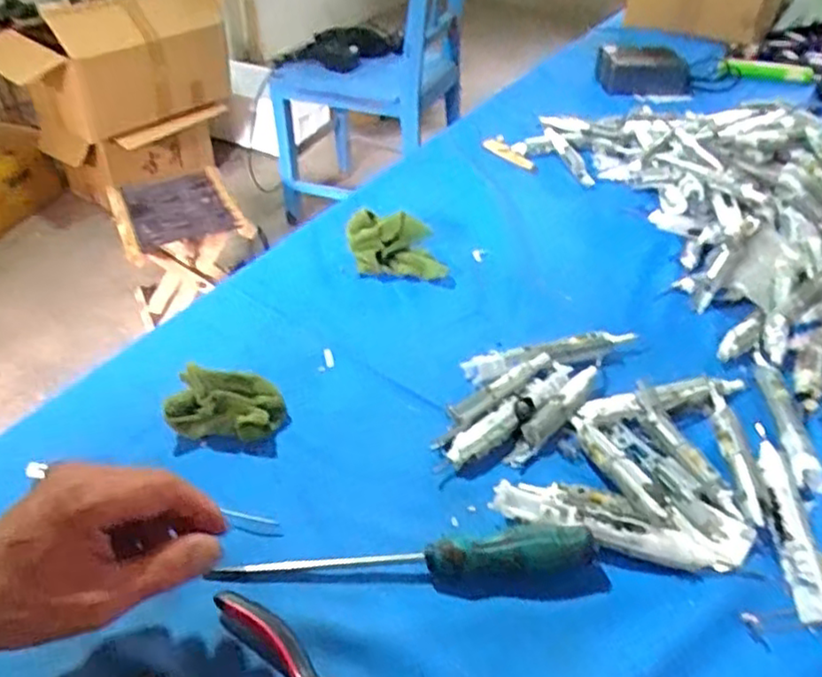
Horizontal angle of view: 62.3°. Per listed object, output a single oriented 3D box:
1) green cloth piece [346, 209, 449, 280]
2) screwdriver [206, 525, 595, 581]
[{"bbox_3d":[-0.015,-0.099,0.726,0.113,0.044,0.056,7,41,10],"label":"green cloth piece"},{"bbox_3d":[0.000,0.145,0.442,0.241,0.028,0.026,-3,40,-2],"label":"screwdriver"}]

